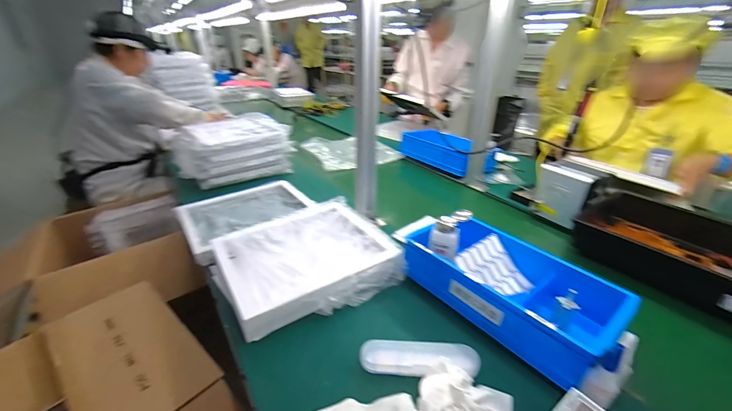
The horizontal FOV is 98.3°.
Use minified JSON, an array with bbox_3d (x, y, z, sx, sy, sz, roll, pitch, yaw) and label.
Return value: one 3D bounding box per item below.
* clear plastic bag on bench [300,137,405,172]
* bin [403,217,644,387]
[{"bbox_3d":[-0.073,-0.243,1.373,0.339,0.045,0.387,-14,31,-24],"label":"clear plastic bag on bench"},{"bbox_3d":[0.260,0.140,0.586,0.207,0.084,0.342,-20,34,-33],"label":"bin"}]

